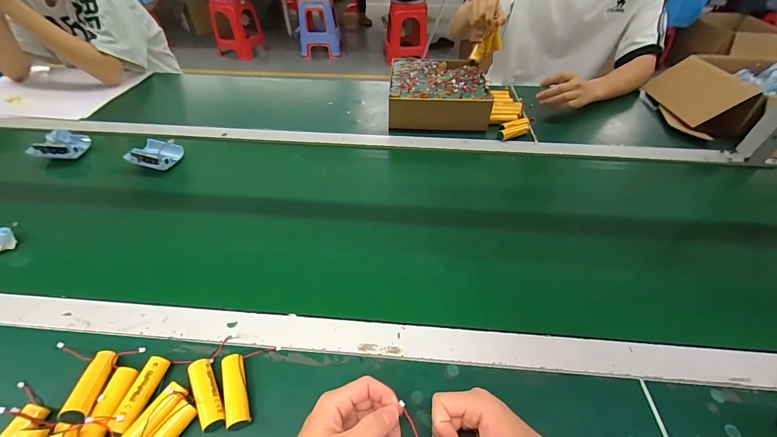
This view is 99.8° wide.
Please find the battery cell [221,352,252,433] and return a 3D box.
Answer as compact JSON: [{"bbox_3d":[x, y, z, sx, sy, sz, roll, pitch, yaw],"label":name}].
[{"bbox_3d":[-0.163,0.183,0.350,0.021,0.018,0.074,-17,47,-17],"label":"battery cell"}]

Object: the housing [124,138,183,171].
[{"bbox_3d":[-0.461,-0.130,0.646,0.073,0.034,0.067,6,47,7],"label":"housing"}]

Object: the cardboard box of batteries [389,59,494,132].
[{"bbox_3d":[0.117,-0.307,0.802,0.218,0.084,0.213,1,46,2],"label":"cardboard box of batteries"}]

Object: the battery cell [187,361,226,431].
[{"bbox_3d":[-0.192,0.184,0.347,0.021,0.014,0.074,-25,50,-23],"label":"battery cell"}]

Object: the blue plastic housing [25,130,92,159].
[{"bbox_3d":[-0.664,-0.148,0.661,0.072,0.034,0.065,-3,46,-2],"label":"blue plastic housing"}]

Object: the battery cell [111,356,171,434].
[{"bbox_3d":[-0.258,0.182,0.343,0.019,0.014,0.073,3,45,2],"label":"battery cell"}]

